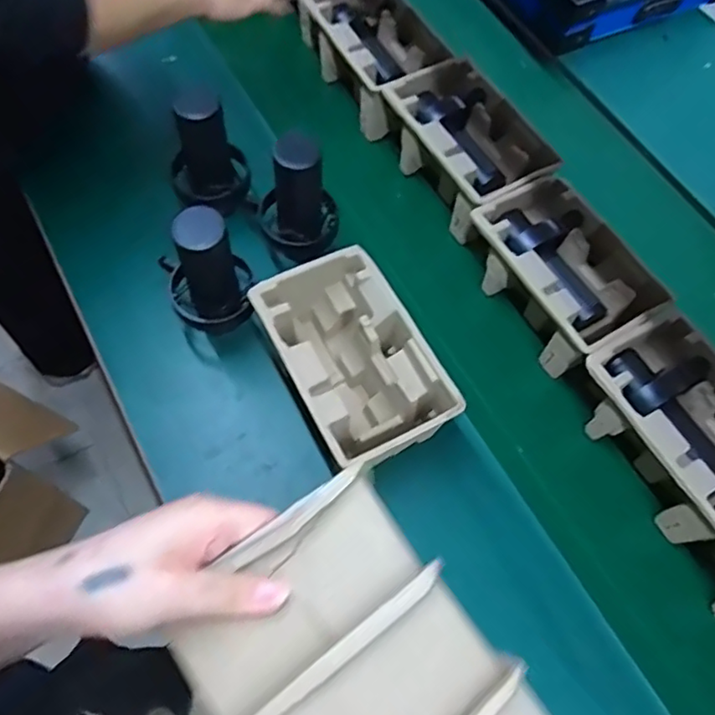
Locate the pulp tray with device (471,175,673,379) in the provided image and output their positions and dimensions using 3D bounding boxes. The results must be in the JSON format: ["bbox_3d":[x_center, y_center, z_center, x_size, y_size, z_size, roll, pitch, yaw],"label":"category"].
[{"bbox_3d":[0.246,-0.102,0.739,0.143,0.095,0.222,-30,69,-17],"label":"pulp tray with device"}]

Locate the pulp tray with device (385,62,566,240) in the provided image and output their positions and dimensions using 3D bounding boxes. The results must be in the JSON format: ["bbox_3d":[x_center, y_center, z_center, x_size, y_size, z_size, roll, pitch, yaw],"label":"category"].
[{"bbox_3d":[0.145,-0.283,0.812,0.149,0.098,0.231,-28,69,-16],"label":"pulp tray with device"}]

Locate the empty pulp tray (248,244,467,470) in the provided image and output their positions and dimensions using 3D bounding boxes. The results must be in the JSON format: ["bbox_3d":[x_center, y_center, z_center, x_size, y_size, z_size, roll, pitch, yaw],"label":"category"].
[{"bbox_3d":[-0.009,0.011,0.660,0.141,0.115,0.226,-27,68,-16],"label":"empty pulp tray"}]

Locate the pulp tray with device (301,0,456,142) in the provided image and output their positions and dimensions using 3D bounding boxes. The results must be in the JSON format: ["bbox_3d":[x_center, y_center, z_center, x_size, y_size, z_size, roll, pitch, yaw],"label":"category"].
[{"bbox_3d":[0.029,-0.455,0.888,0.151,0.098,0.218,-28,69,-16],"label":"pulp tray with device"}]

